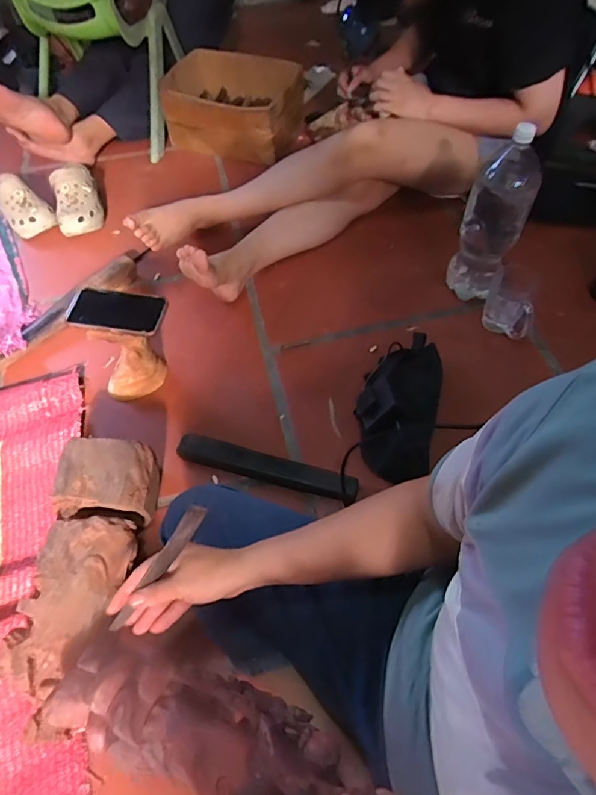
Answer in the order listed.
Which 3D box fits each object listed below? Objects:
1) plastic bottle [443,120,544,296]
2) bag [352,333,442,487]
[{"bbox_3d":[0.352,-0.311,0.866,0.104,0.330,0.088,23,61,16],"label":"plastic bottle"},{"bbox_3d":[0.167,-0.001,0.810,0.126,0.124,0.282,9,58,8],"label":"bag"}]

